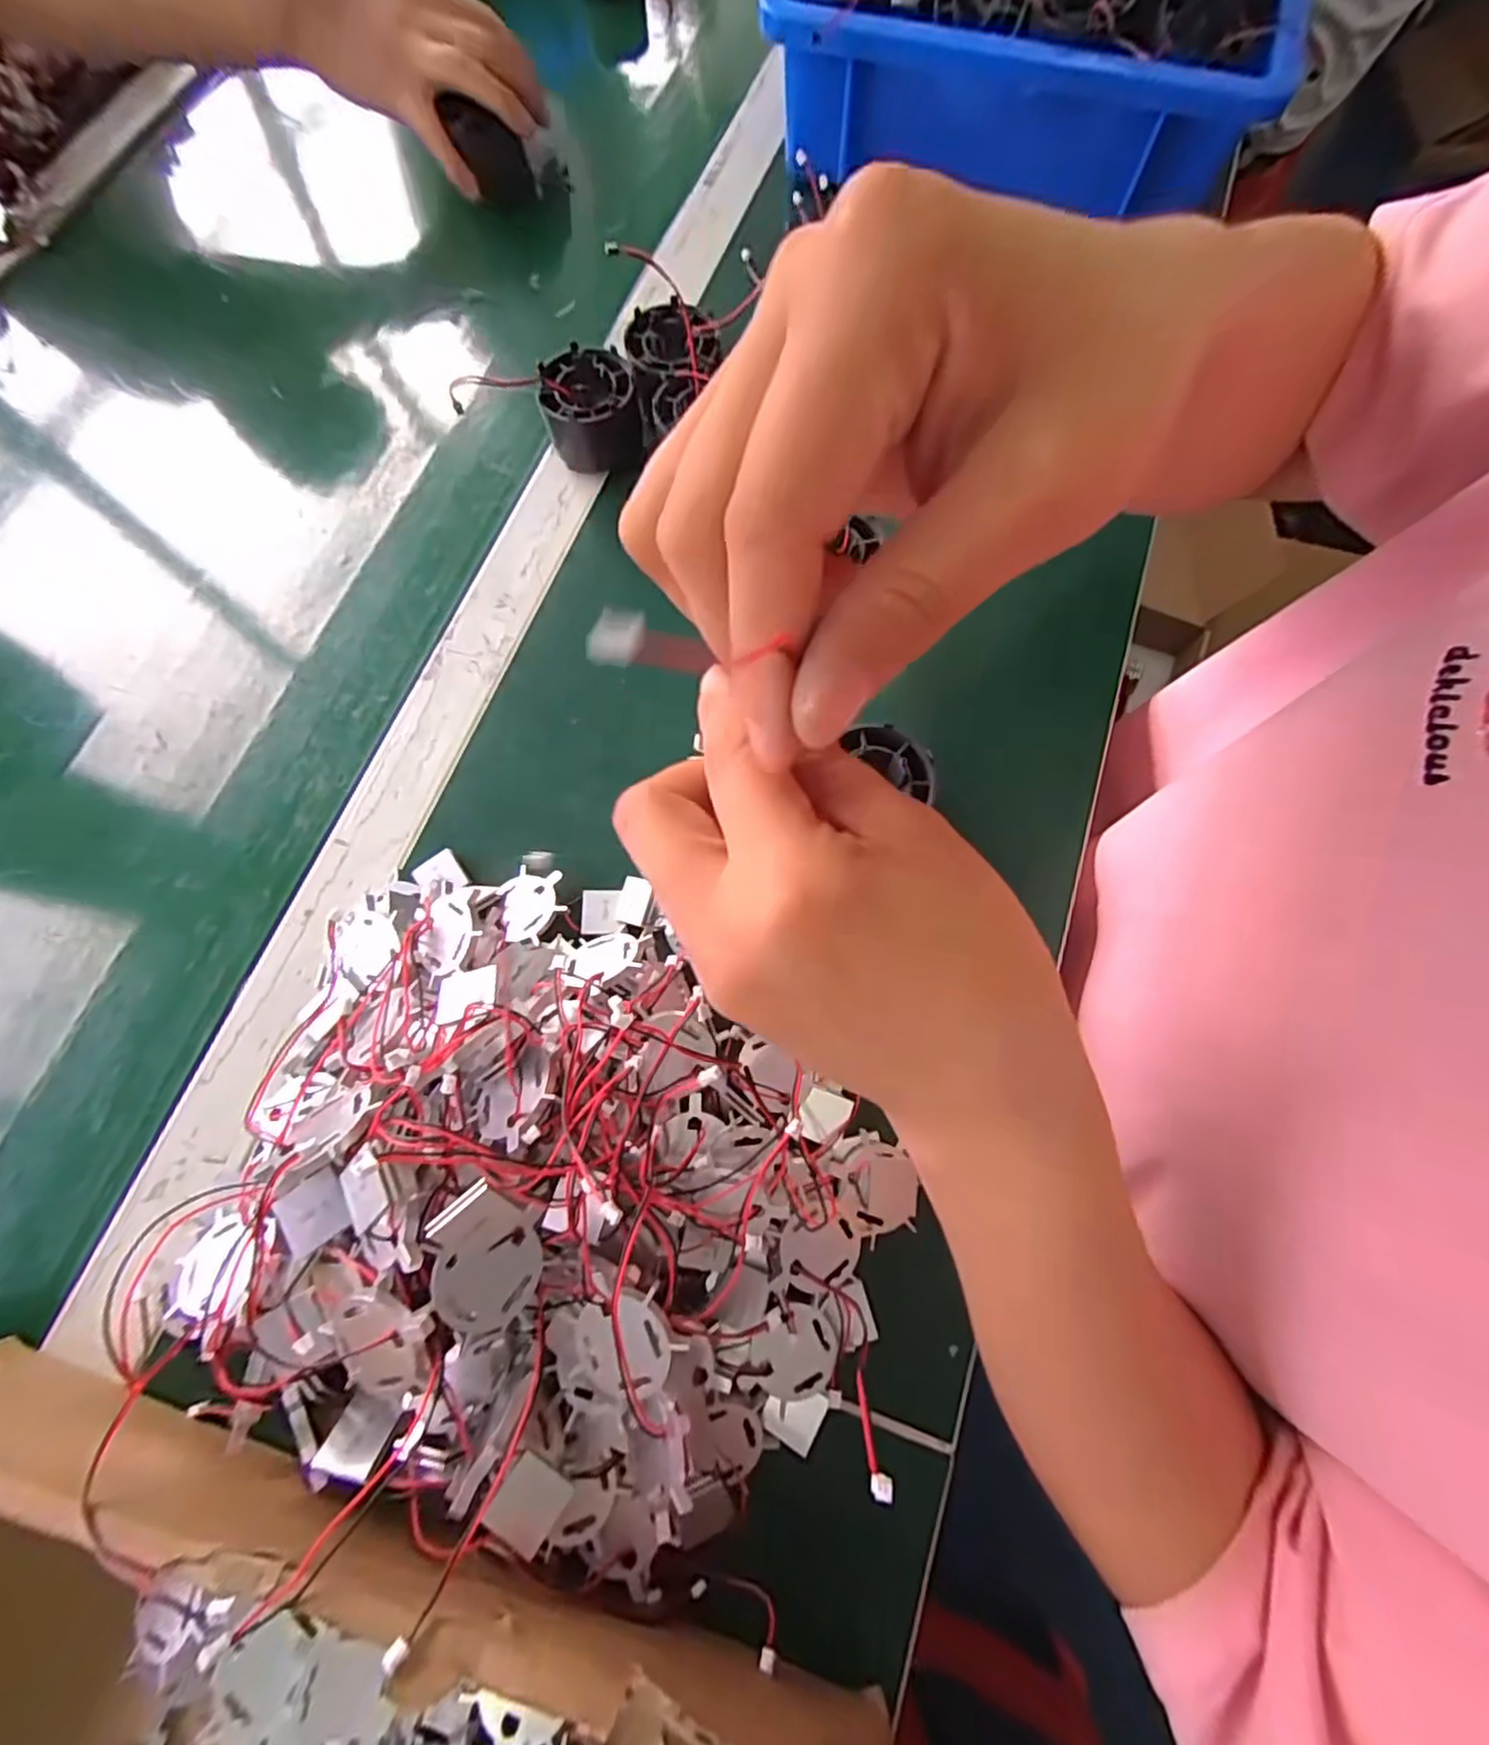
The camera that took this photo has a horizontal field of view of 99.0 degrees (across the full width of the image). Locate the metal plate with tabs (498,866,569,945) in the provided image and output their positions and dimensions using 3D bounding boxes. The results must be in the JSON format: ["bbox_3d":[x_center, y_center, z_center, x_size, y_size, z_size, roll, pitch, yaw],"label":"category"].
[{"bbox_3d":[-0.094,0.013,0.284,0.028,0.004,0.038,-21,59,0],"label":"metal plate with tabs"}]

